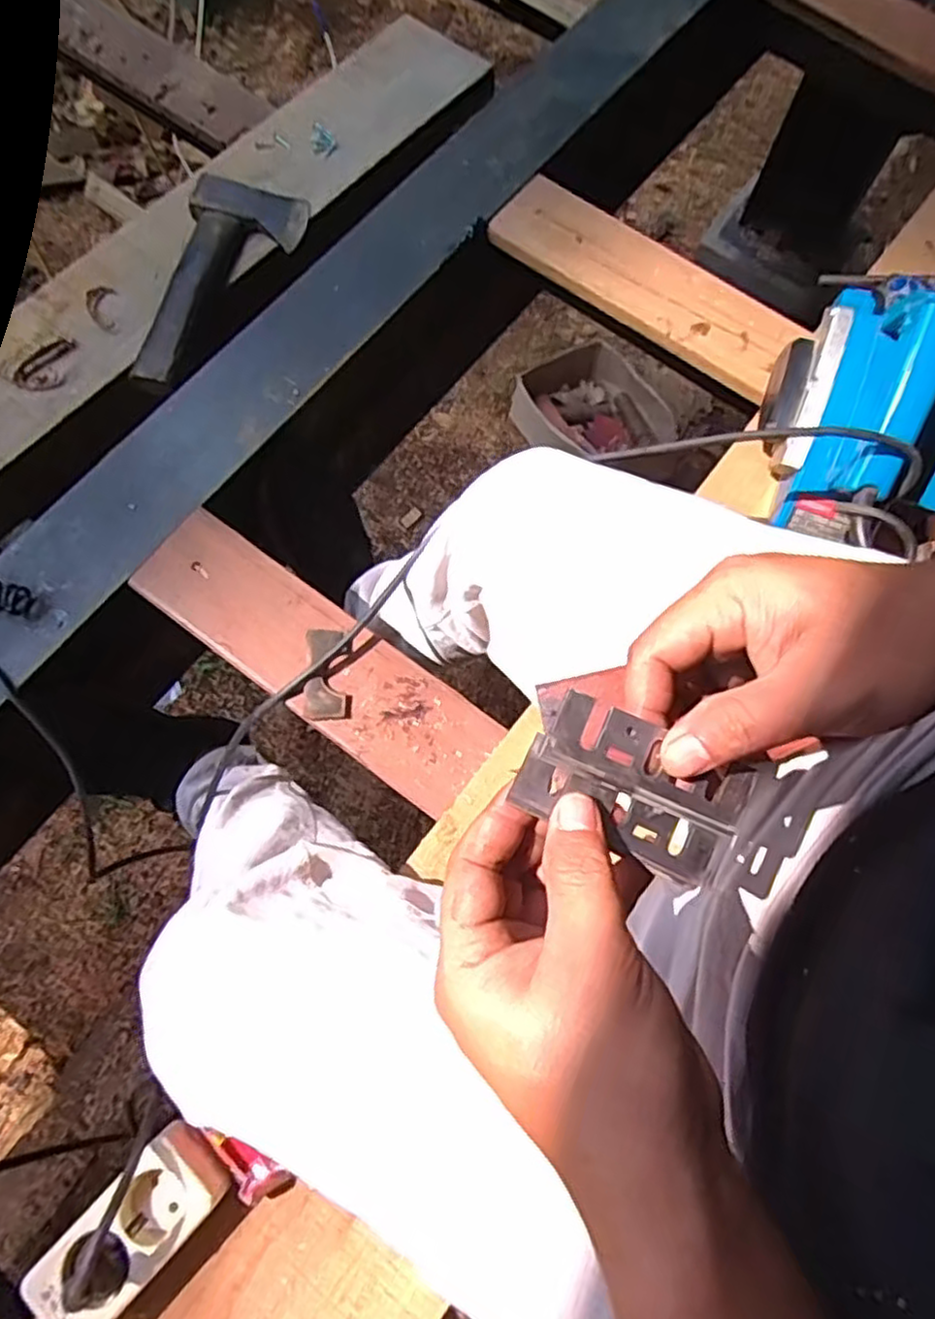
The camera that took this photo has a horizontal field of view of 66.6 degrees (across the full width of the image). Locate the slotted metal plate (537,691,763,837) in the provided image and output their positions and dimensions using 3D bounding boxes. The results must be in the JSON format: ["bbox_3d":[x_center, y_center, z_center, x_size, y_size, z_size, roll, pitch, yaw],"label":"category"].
[{"bbox_3d":[0.067,0.037,0.258,0.080,0.004,0.027,22,87,-9],"label":"slotted metal plate"}]

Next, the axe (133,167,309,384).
[{"bbox_3d":[-0.248,-0.380,0.725,0.111,0.027,0.262,10,72,1],"label":"axe"}]

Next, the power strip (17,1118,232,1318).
[{"bbox_3d":[-0.202,0.344,0.432,0.054,0.041,0.114,43,76,11],"label":"power strip"}]

